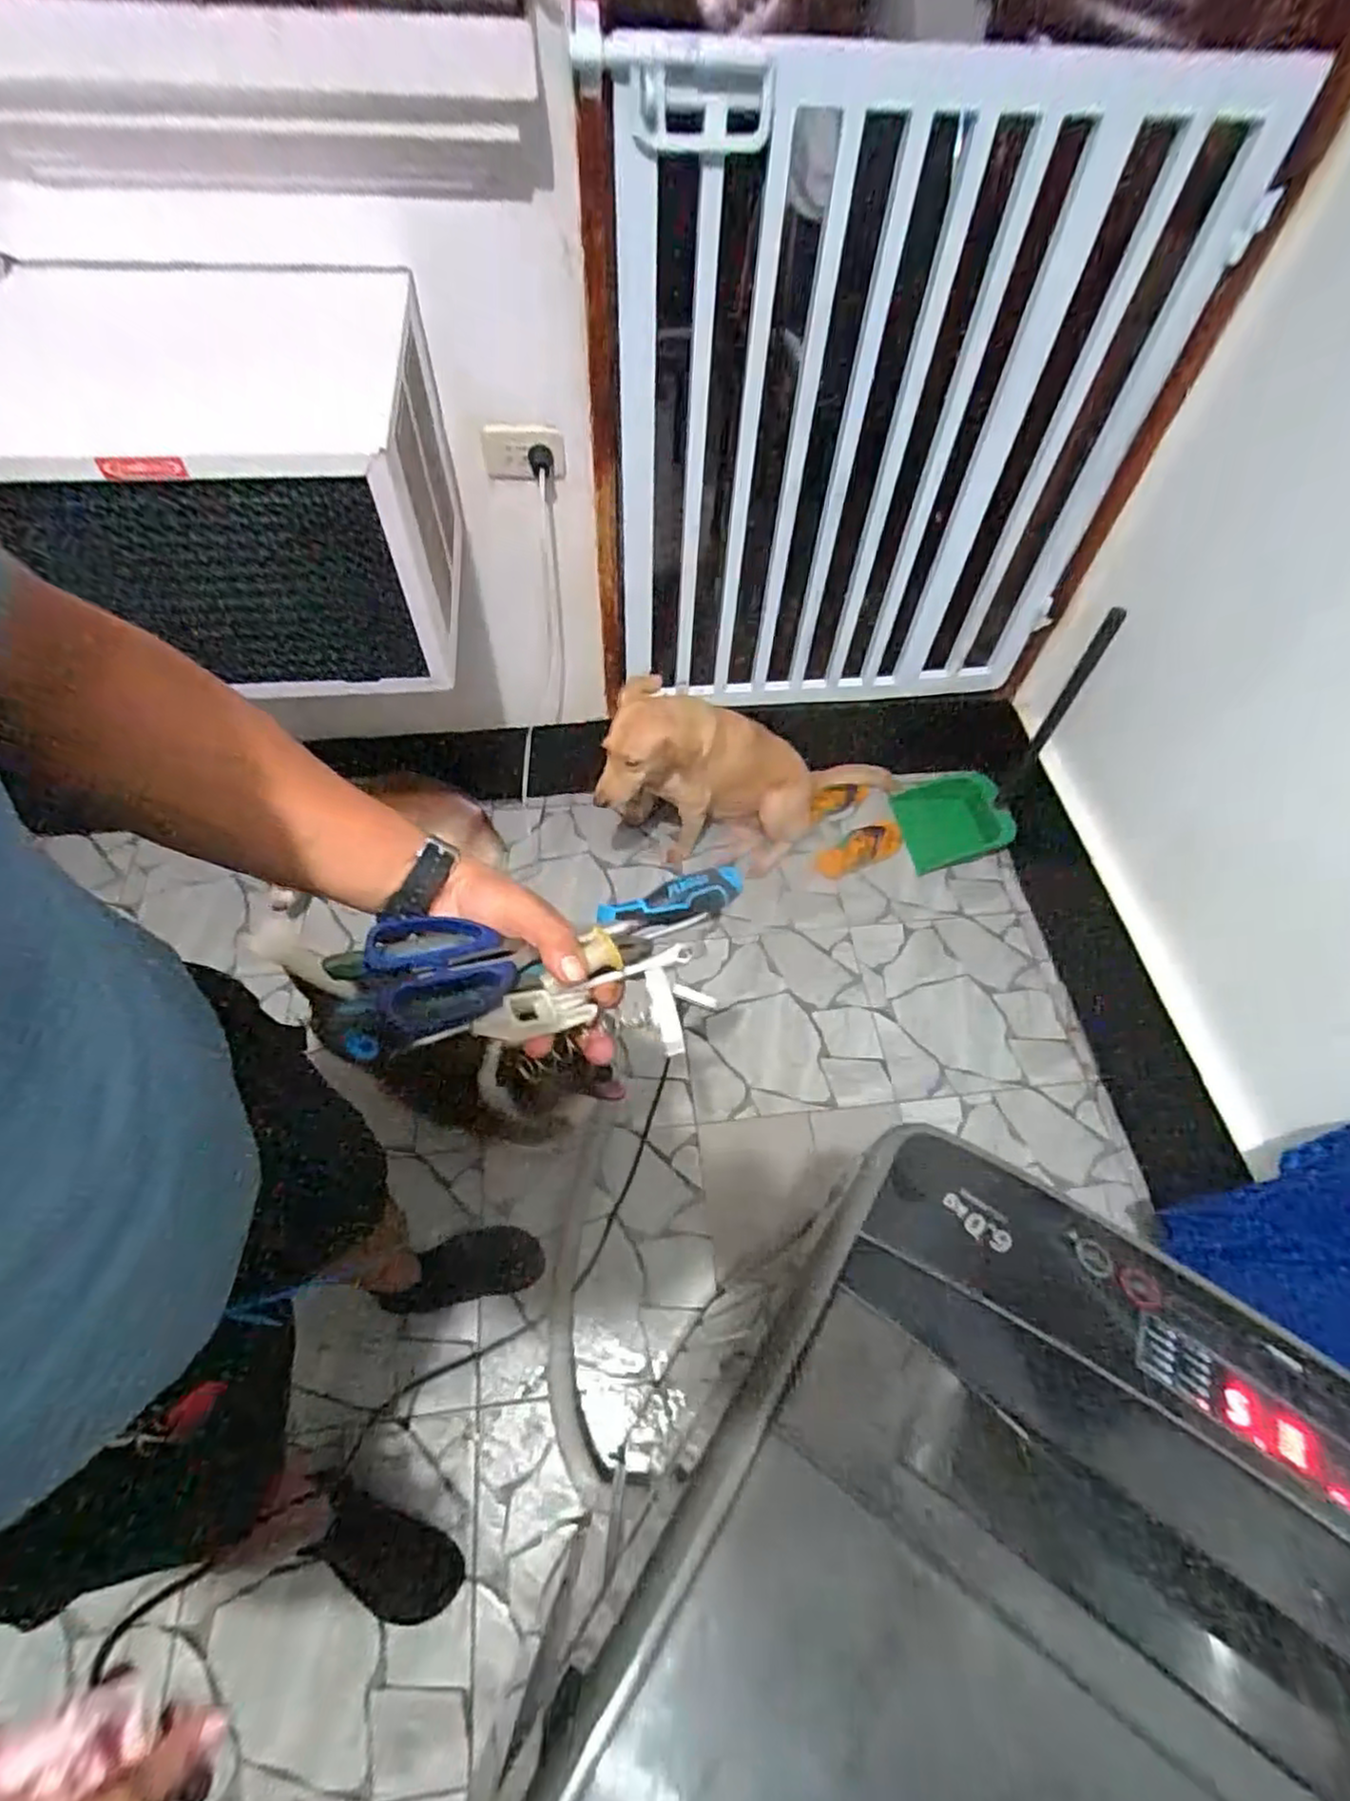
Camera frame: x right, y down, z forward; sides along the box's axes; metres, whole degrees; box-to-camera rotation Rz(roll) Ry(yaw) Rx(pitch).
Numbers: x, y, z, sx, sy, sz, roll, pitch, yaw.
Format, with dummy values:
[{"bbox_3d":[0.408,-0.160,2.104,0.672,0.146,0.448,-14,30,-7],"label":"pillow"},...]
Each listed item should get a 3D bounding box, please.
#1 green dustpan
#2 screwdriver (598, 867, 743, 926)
[{"bbox_3d":[0.772,-0.338,1.644,0.142,0.651,0.254,-8,52,-50],"label":"green dustpan"},{"bbox_3d":[0.002,-0.001,0.515,0.115,0.024,0.027,-15,61,-19],"label":"screwdriver"}]

